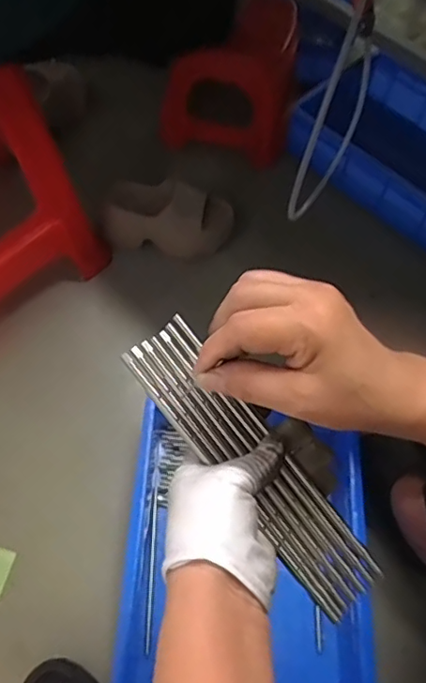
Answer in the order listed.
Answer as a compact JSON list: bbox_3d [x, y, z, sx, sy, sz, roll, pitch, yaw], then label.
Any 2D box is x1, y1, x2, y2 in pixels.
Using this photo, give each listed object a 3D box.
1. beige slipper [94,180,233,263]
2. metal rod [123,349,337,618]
[{"bbox_3d":[-0.080,-0.212,0.997,0.236,0.102,0.103,-4,62,-5],"label":"beige slipper"},{"bbox_3d":[0.011,0.094,0.364,0.007,0.005,0.216,-38,88,-21],"label":"metal rod"}]

